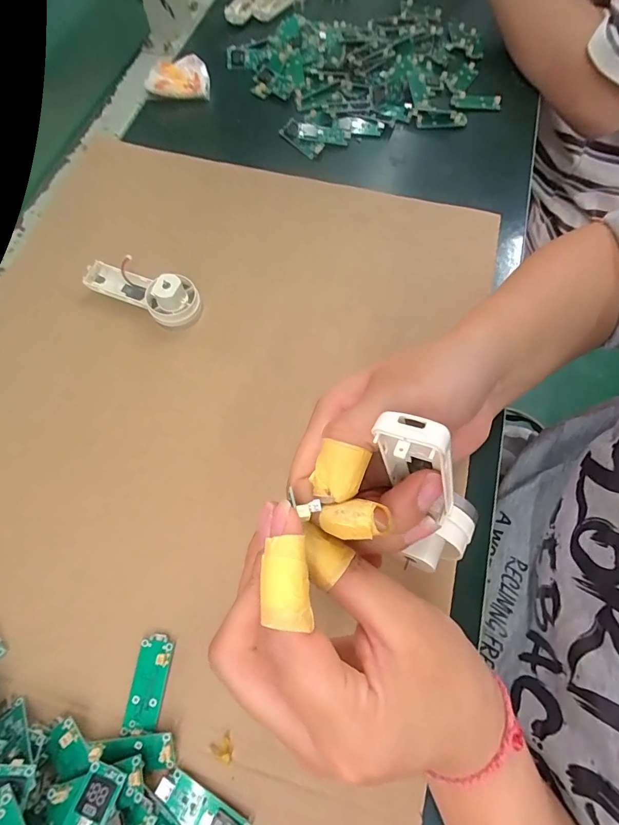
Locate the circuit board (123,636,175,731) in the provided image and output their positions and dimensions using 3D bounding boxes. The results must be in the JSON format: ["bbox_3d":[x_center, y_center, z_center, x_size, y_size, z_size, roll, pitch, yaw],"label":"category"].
[{"bbox_3d":[-0.092,0.154,0.232,0.021,0.007,0.046,6,69,2],"label":"circuit board"}]

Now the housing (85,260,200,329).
[{"bbox_3d":[-0.132,-0.099,0.316,0.093,0.028,0.038,22,71,8],"label":"housing"}]

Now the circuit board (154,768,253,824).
[{"bbox_3d":[-0.055,0.207,0.208,0.051,0.006,0.019,26,71,10],"label":"circuit board"}]

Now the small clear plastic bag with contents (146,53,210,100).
[{"bbox_3d":[-0.140,-0.357,0.431,0.062,0.020,0.050,-10,69,-4],"label":"small clear plastic bag with contents"}]

